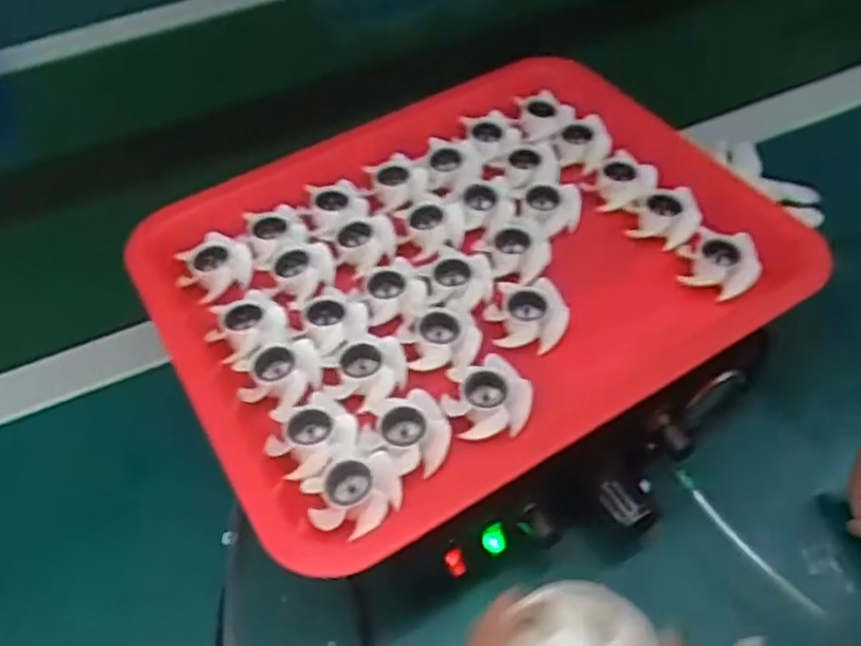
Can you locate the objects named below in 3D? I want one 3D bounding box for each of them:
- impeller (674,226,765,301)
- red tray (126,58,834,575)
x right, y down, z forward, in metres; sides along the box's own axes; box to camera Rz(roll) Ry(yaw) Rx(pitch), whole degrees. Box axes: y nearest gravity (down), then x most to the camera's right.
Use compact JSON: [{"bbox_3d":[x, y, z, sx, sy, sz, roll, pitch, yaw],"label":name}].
[{"bbox_3d":[0.164,-0.034,0.421,0.043,0.016,0.035,16,53,16],"label":"impeller"},{"bbox_3d":[0.019,-0.035,0.431,0.333,0.038,0.265,-26,54,-17],"label":"red tray"}]

